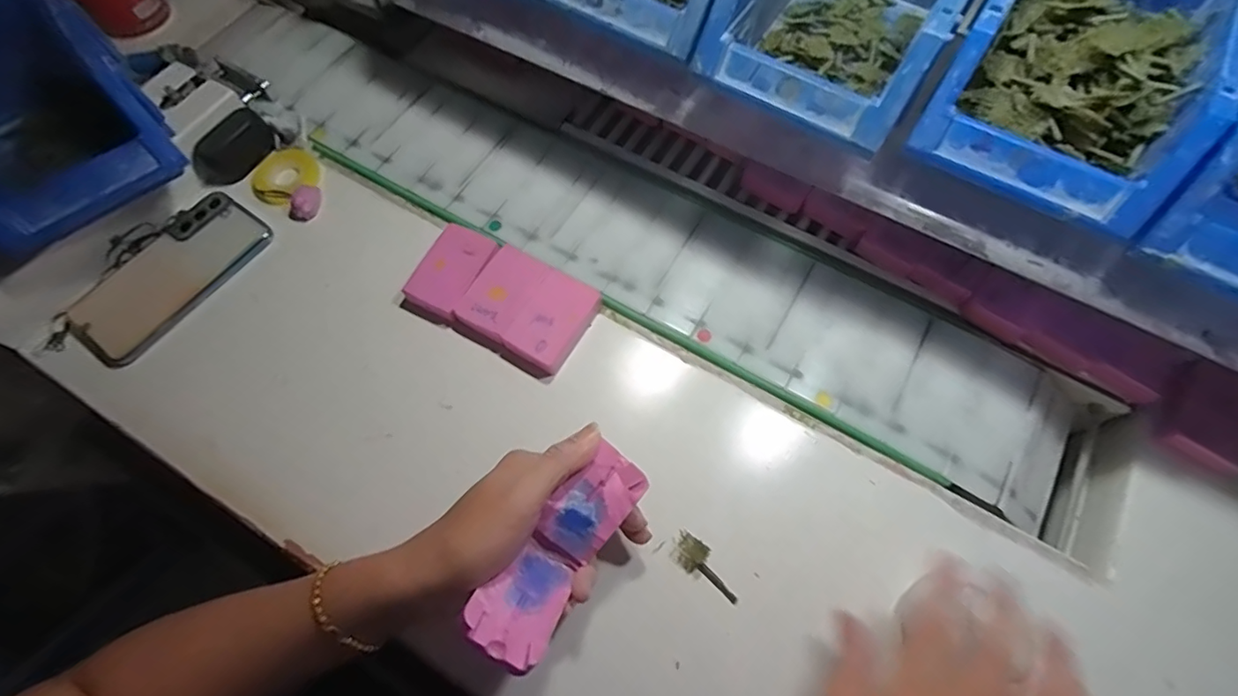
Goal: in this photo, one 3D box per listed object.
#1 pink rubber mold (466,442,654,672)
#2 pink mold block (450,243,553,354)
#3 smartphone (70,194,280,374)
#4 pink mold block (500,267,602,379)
[{"bbox_3d":[-0.030,0.112,0.309,0.041,0.045,0.118,33,68,13],"label":"pink rubber mold"},{"bbox_3d":[-0.088,-0.039,0.423,0.045,0.017,0.076,25,69,11],"label":"pink mold block"},{"bbox_3d":[-0.354,-0.058,0.439,0.079,0.014,0.150,34,71,14],"label":"smartphone"},{"bbox_3d":[-0.050,-0.019,0.414,0.045,0.016,0.077,28,69,12],"label":"pink mold block"}]

